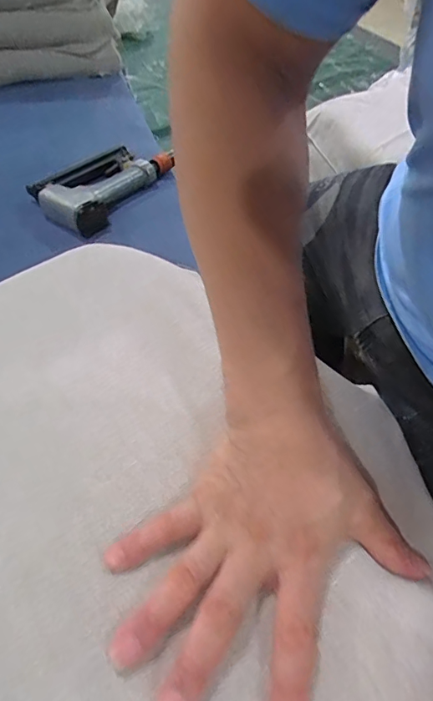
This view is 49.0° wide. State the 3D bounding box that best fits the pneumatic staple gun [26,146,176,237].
[{"bbox_3d":[-0.178,-0.251,0.706,0.129,0.041,0.213,20,50,18],"label":"pneumatic staple gun"}]

